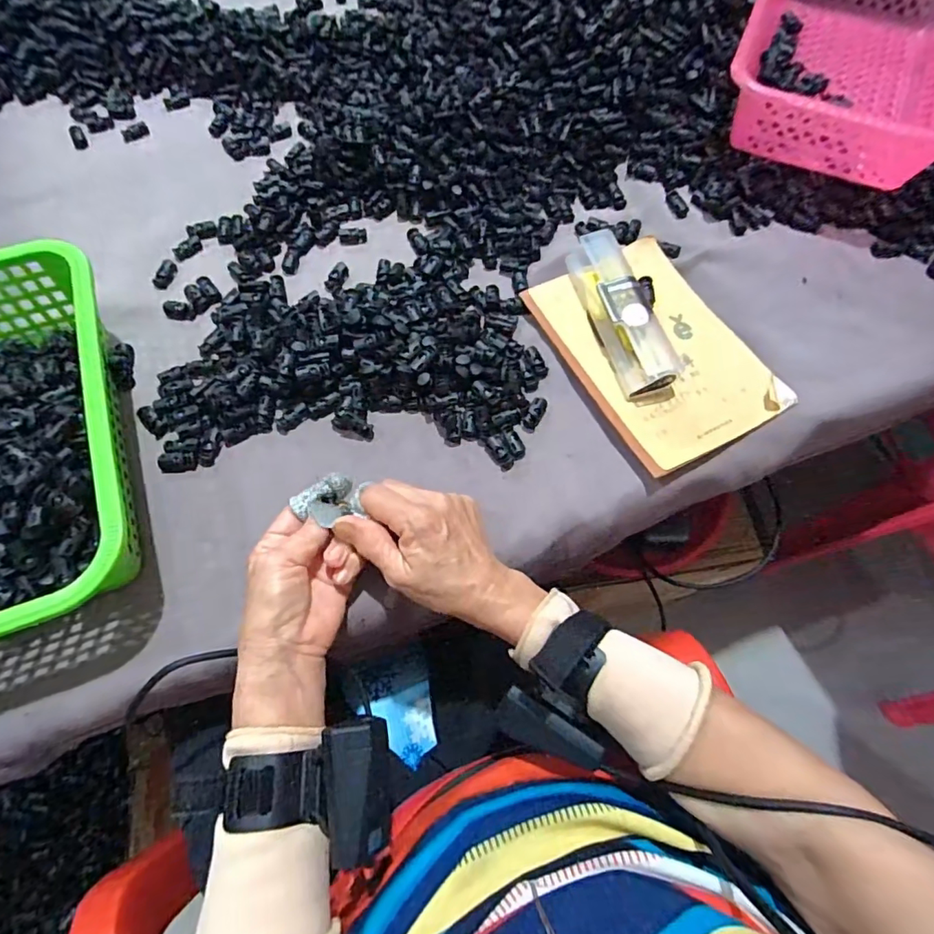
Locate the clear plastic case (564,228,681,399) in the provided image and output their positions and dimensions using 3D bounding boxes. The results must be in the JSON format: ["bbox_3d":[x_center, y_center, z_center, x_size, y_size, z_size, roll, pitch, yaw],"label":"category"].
[{"bbox_3d":[0.132,-0.135,0.444,0.044,0.033,0.151,-13,67,-7],"label":"clear plastic case"}]

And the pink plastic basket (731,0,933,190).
[{"bbox_3d":[0.378,-0.405,0.509,0.208,0.096,0.286,21,70,9],"label":"pink plastic basket"}]

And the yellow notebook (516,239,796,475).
[{"bbox_3d":[0.163,-0.106,0.447,0.143,0.013,0.203,-26,72,-8],"label":"yellow notebook"}]

